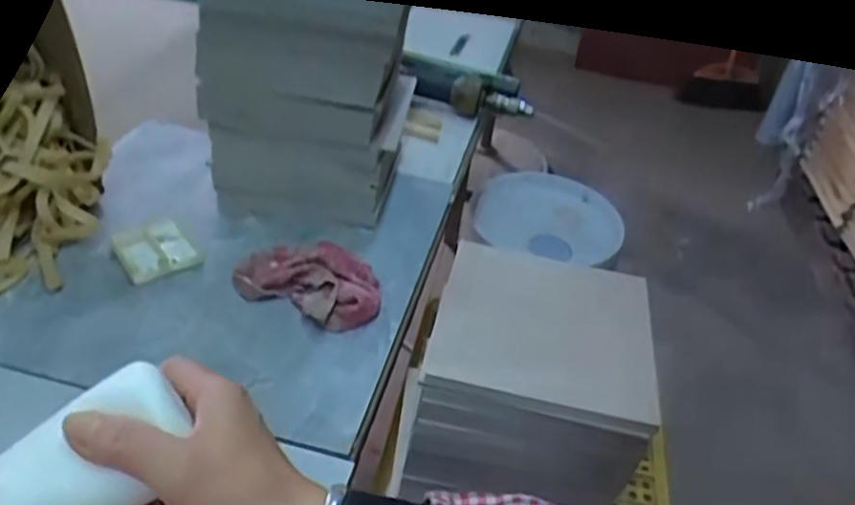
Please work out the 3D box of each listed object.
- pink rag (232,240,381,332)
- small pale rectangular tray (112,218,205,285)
[{"bbox_3d":[-0.106,0.021,0.624,0.135,0.042,0.078,19,40,14],"label":"pink rag"},{"bbox_3d":[-0.262,-0.005,0.658,0.066,0.012,0.079,-24,48,-34],"label":"small pale rectangular tray"}]

